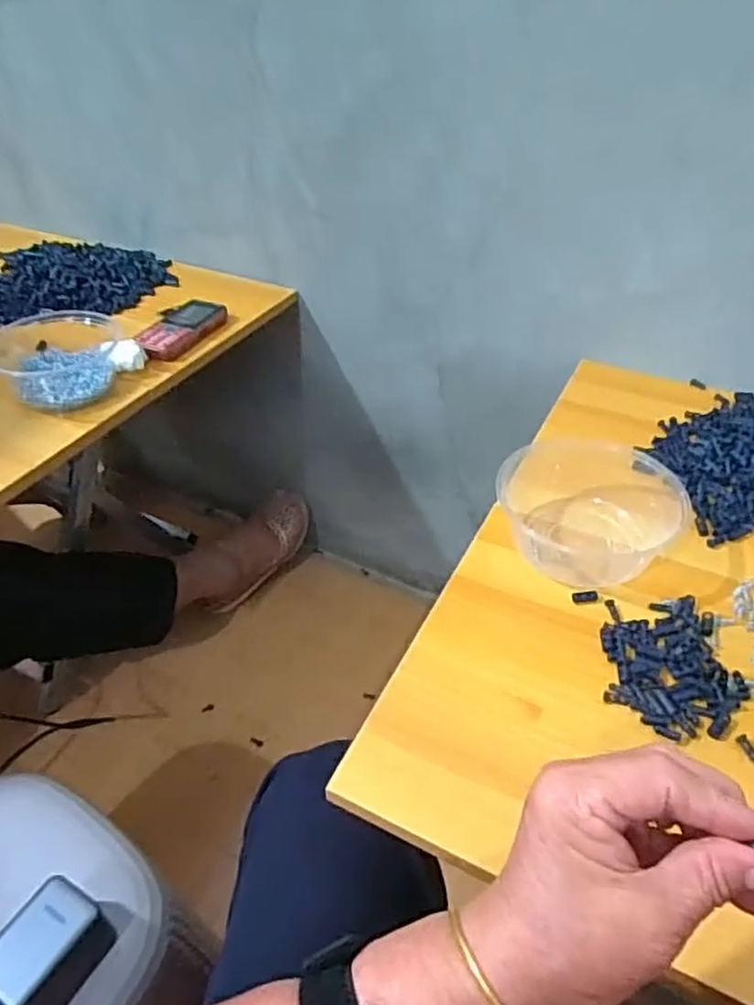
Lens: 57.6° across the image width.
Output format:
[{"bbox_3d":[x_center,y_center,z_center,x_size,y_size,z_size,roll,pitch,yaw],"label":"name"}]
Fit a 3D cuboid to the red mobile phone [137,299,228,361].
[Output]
[{"bbox_3d":[-0.243,-0.215,0.848,0.060,0.017,0.130,15,42,16],"label":"red mobile phone"}]

